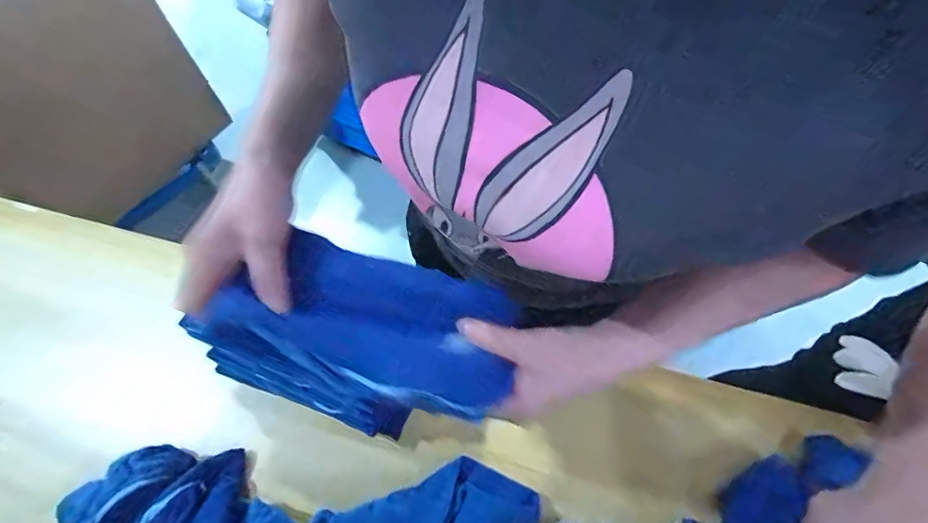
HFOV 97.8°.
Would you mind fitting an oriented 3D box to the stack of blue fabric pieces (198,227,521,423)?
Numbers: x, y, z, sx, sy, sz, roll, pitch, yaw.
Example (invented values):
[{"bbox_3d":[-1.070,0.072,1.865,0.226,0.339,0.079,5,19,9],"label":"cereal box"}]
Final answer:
[{"bbox_3d":[-0.065,0.039,0.326,0.214,0.021,0.117,20,47,2],"label":"stack of blue fabric pieces"}]

